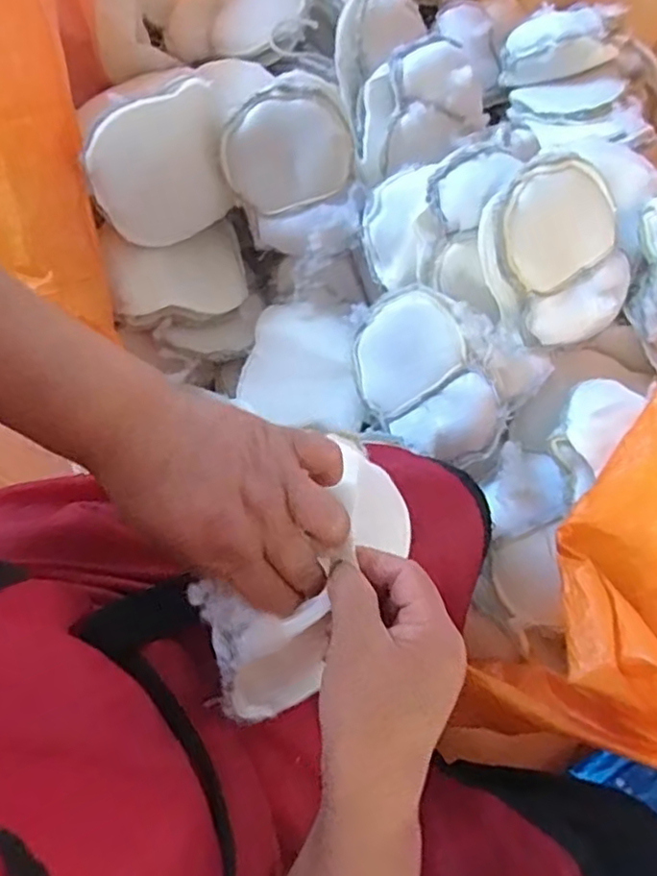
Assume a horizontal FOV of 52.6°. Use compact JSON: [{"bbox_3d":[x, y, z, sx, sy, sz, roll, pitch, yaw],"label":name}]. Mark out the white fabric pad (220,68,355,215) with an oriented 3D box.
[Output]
[{"bbox_3d":[-0.042,-0.289,0.667,0.128,0.114,0.016,-18,31,11],"label":"white fabric pad"}]

